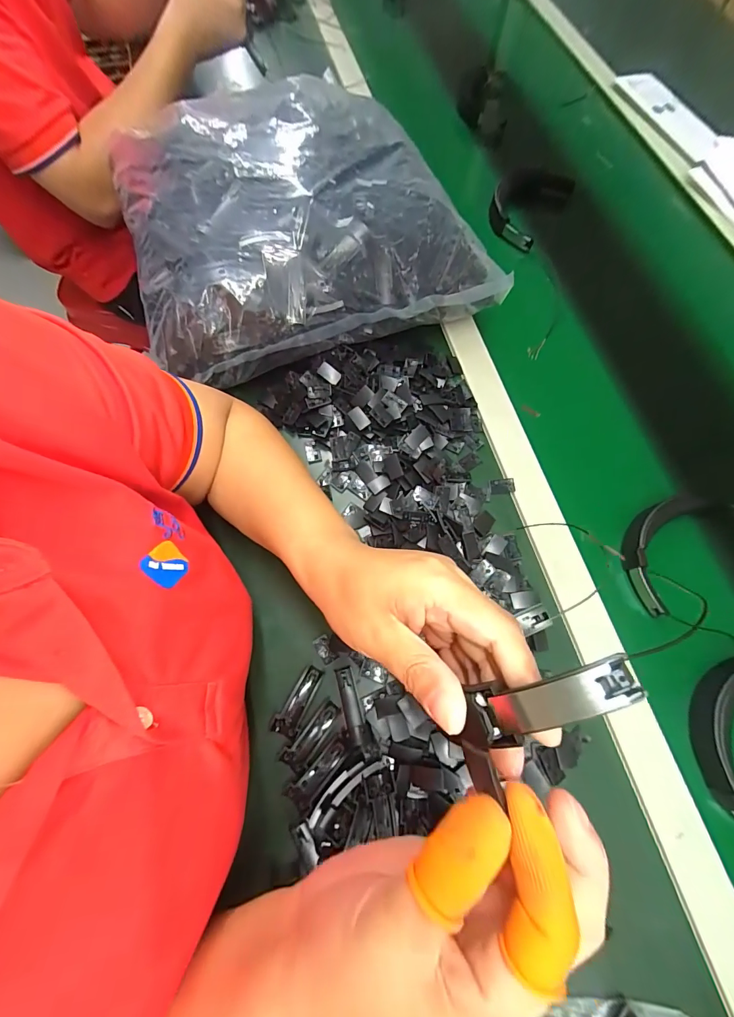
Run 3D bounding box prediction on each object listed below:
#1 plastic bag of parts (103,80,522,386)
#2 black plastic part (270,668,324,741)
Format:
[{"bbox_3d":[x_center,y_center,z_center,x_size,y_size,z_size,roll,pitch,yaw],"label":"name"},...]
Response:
[{"bbox_3d":[-0.061,-0.302,0.425,0.368,0.160,0.247,-21,72,-8],"label":"plastic bag of parts"},{"bbox_3d":[-0.059,0.167,0.333,0.021,0.008,0.059,29,72,9],"label":"black plastic part"}]

